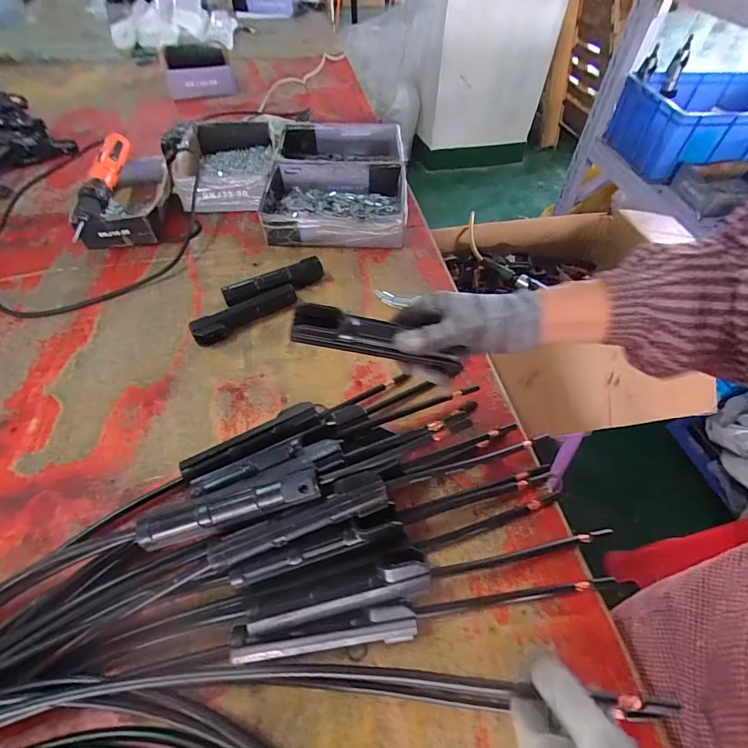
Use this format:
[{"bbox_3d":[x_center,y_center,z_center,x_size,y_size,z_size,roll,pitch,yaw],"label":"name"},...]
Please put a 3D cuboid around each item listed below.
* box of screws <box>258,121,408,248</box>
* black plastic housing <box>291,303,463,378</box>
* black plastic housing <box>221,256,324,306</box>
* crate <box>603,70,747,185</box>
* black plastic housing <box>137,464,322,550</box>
[{"bbox_3d":[-0.070,-0.382,0.805,0.257,0.063,0.381,2,51,1],"label":"box of screws"},{"bbox_3d":[0.005,-0.029,0.361,0.150,0.027,0.030,16,50,-11],"label":"black plastic housing"},{"bbox_3d":[-0.154,-0.144,0.632,0.153,0.028,0.029,-19,53,-15],"label":"black plastic housing"},{"bbox_3d":[1.108,-0.803,1.330,0.555,0.179,0.412,-9,53,-8],"label":"crate"},{"bbox_3d":[-0.125,0.114,0.355,0.155,0.033,0.026,-10,53,-9],"label":"black plastic housing"}]

